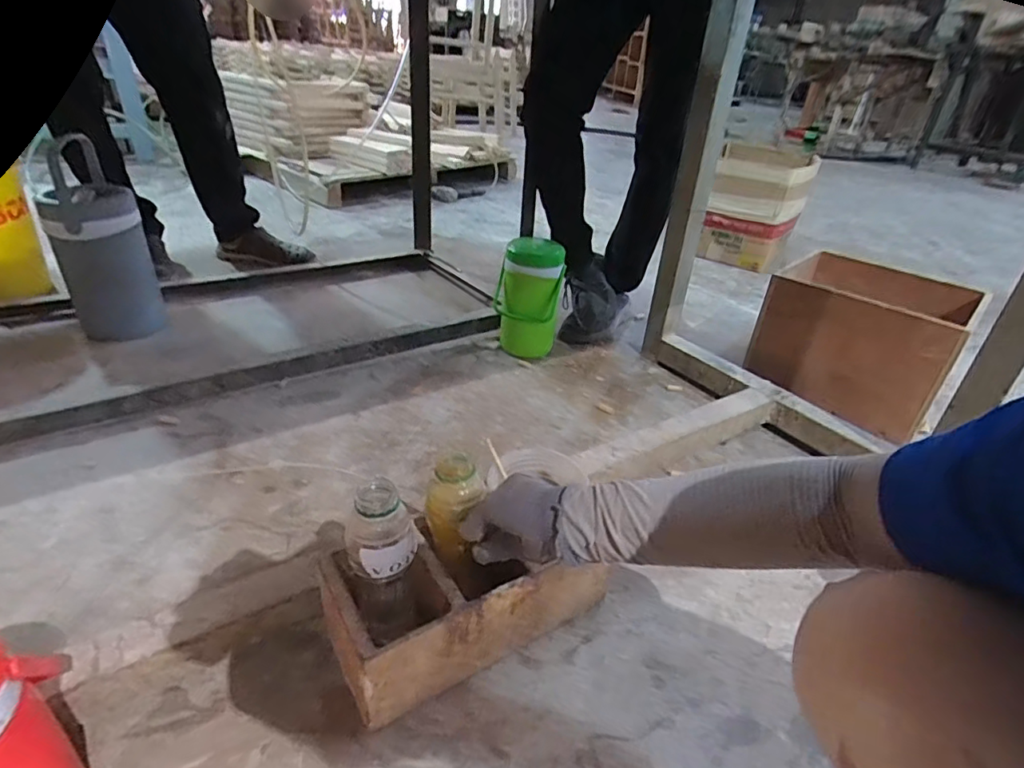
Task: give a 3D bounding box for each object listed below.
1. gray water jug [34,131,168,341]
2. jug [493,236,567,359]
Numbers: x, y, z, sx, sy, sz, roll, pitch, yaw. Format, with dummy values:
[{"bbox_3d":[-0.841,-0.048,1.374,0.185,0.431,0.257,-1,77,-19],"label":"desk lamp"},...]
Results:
[{"bbox_3d":[-0.810,-0.275,1.081,0.150,0.338,0.142,-16,38,-32],"label":"gray water jug"},{"bbox_3d":[0.032,-0.190,1.183,0.138,0.240,0.120,5,32,-3],"label":"jug"}]

